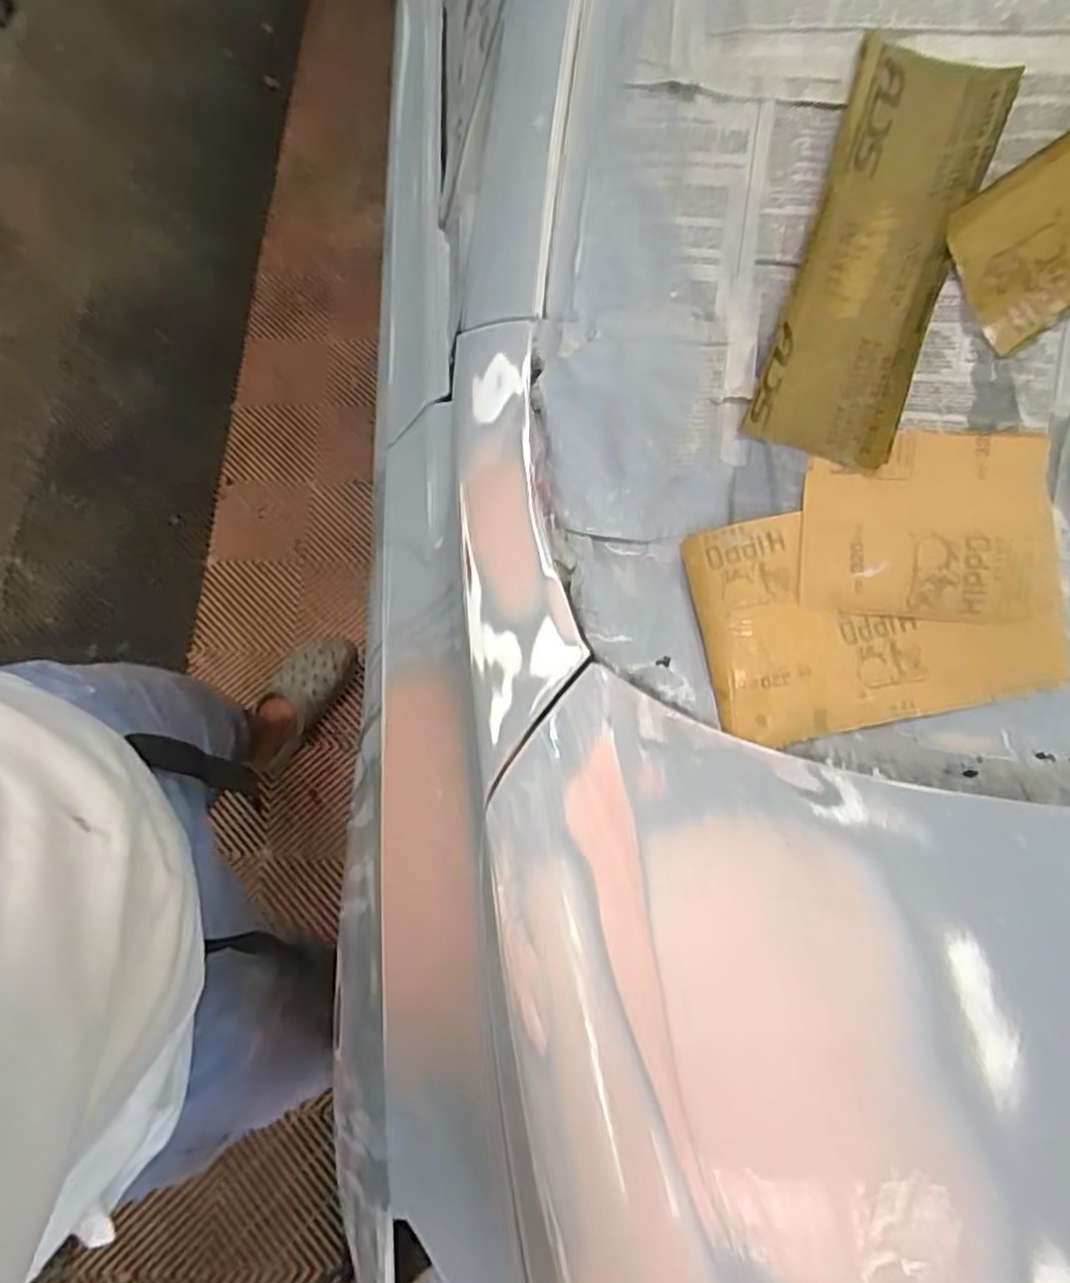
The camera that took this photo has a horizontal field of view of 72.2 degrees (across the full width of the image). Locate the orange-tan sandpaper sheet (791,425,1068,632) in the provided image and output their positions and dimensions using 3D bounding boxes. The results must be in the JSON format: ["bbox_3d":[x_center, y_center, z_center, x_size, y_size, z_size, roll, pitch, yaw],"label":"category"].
[{"bbox_3d":[0.244,-0.071,0.453,0.151,0.009,0.113,4,92,4],"label":"orange-tan sandpaper sheet"}]

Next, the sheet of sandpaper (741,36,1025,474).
[{"bbox_3d":[0.203,-0.227,0.440,0.086,0.015,0.229,16,100,4],"label":"sheet of sandpaper"}]

